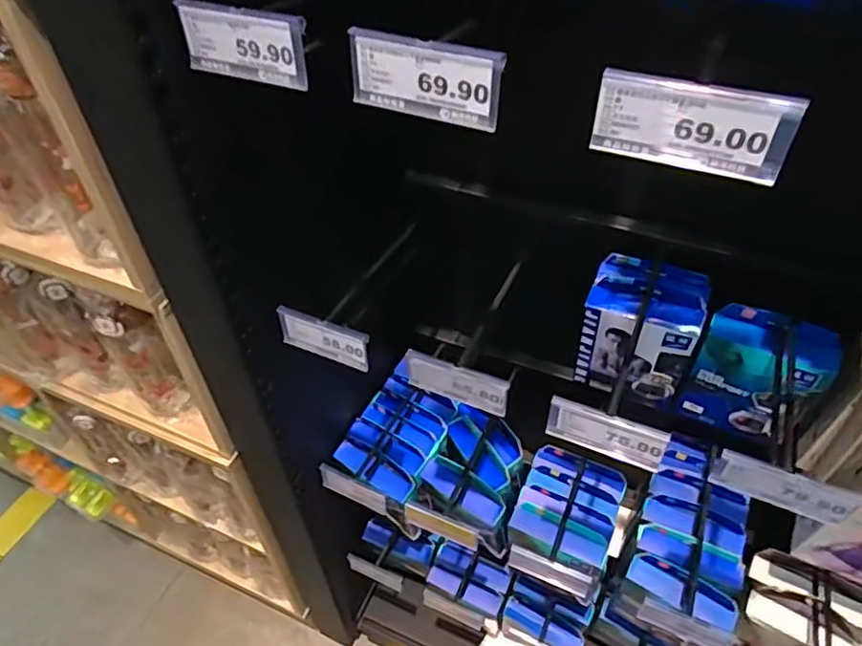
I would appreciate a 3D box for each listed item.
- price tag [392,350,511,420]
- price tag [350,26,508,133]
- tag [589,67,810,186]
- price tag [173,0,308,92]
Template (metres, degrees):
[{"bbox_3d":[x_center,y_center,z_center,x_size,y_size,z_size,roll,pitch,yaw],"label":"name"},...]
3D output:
[{"bbox_3d":[0.020,0.055,0.578,0.107,0.049,0.010,16,42,15],"label":"price tag"},{"bbox_3d":[-0.003,-0.152,0.382,0.099,0.045,0.012,18,49,18],"label":"price tag"},{"bbox_3d":[0.141,-0.107,0.333,0.100,0.045,0.008,18,49,18],"label":"tag"},{"bbox_3d":[-0.128,-0.190,0.420,0.098,0.048,0.008,17,42,16],"label":"price tag"}]

